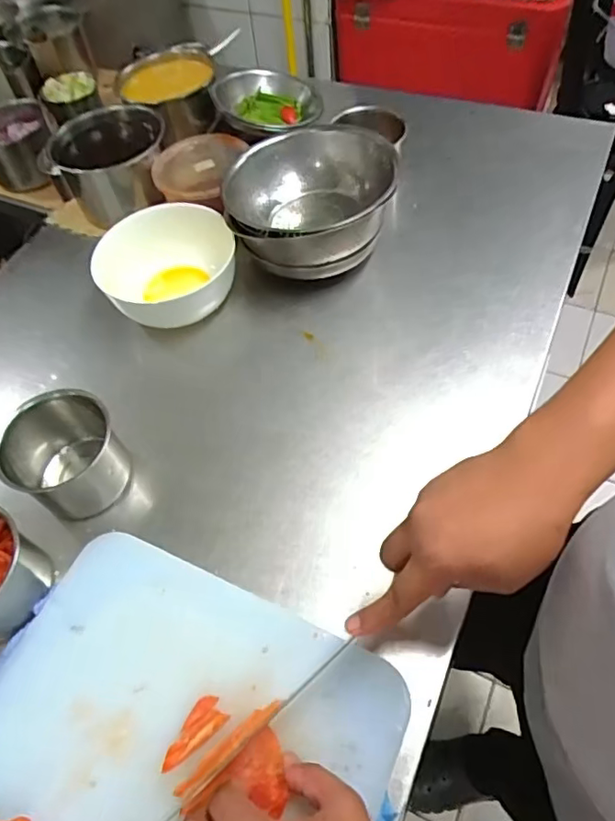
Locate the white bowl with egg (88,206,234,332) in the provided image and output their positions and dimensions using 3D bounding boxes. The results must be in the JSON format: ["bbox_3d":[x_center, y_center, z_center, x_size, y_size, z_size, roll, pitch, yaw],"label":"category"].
[{"bbox_3d":[-0.185,-0.198,0.752,0.163,0.082,0.171,-1,56,2],"label":"white bowl with egg"}]

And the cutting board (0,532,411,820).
[{"bbox_3d":[-0.140,0.325,0.440,0.346,0.027,0.384,20,60,16],"label":"cutting board"}]

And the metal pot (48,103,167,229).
[{"bbox_3d":[-0.289,-0.370,0.846,0.150,0.118,0.148,-1,56,2],"label":"metal pot"}]

